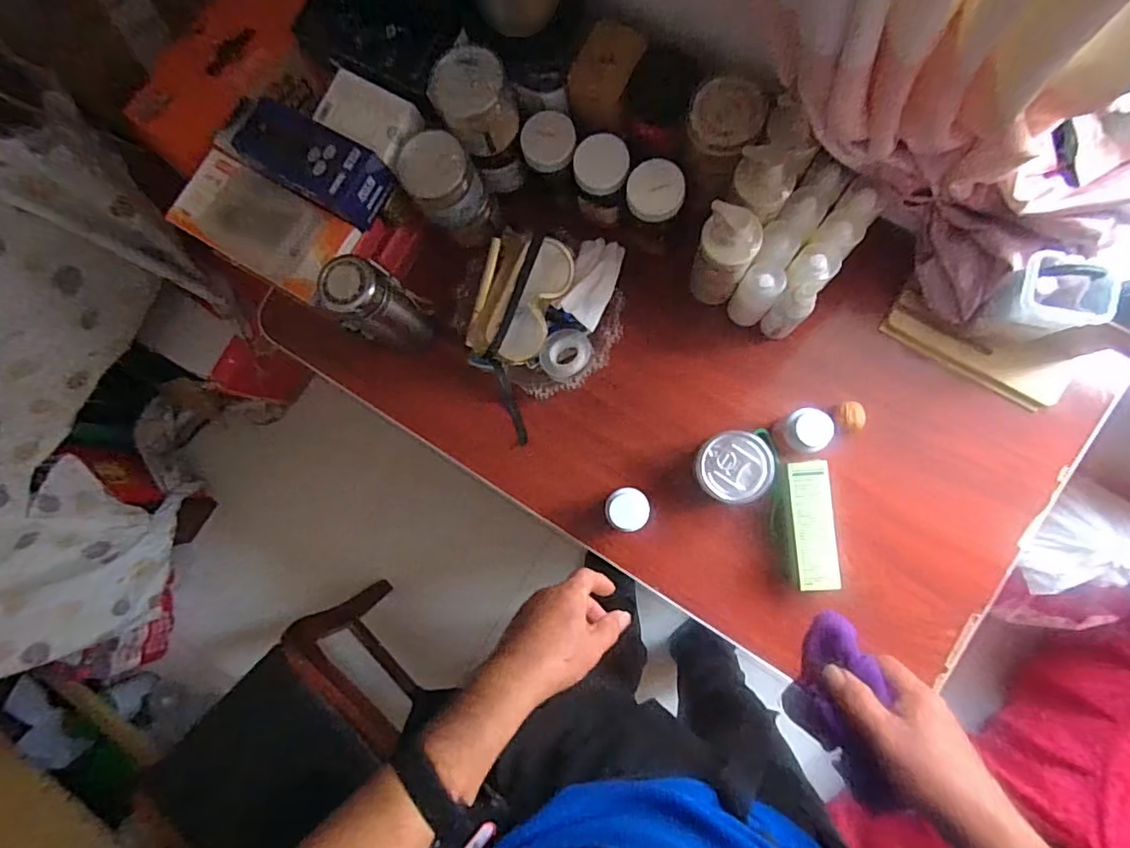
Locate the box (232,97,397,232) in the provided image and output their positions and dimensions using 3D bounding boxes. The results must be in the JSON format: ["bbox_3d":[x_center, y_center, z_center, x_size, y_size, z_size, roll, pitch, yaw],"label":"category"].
[{"bbox_3d":[-0.284,-0.292,0.624,0.164,0.067,0.074,29,90,9],"label":"box"}]

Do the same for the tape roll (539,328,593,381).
[{"bbox_3d":[0.002,-0.087,0.699,0.059,0.015,0.066,31,90,9],"label":"tape roll"}]

